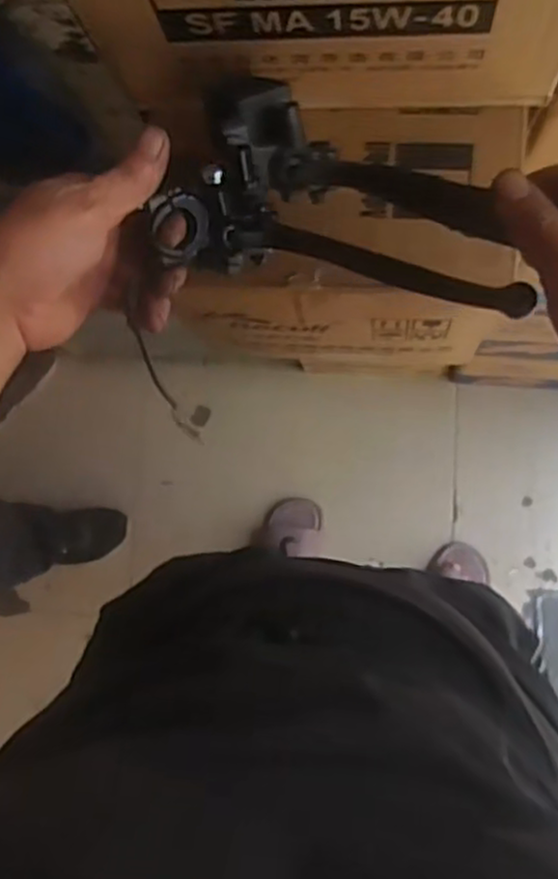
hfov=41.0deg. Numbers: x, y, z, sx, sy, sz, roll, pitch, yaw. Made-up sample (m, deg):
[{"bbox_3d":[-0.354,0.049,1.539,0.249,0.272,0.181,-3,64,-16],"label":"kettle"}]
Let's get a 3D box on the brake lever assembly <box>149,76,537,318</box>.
[{"bbox_3d":[0.045,-0.146,0.414,0.200,0.066,0.120,7,86,8],"label":"brake lever assembly"}]

